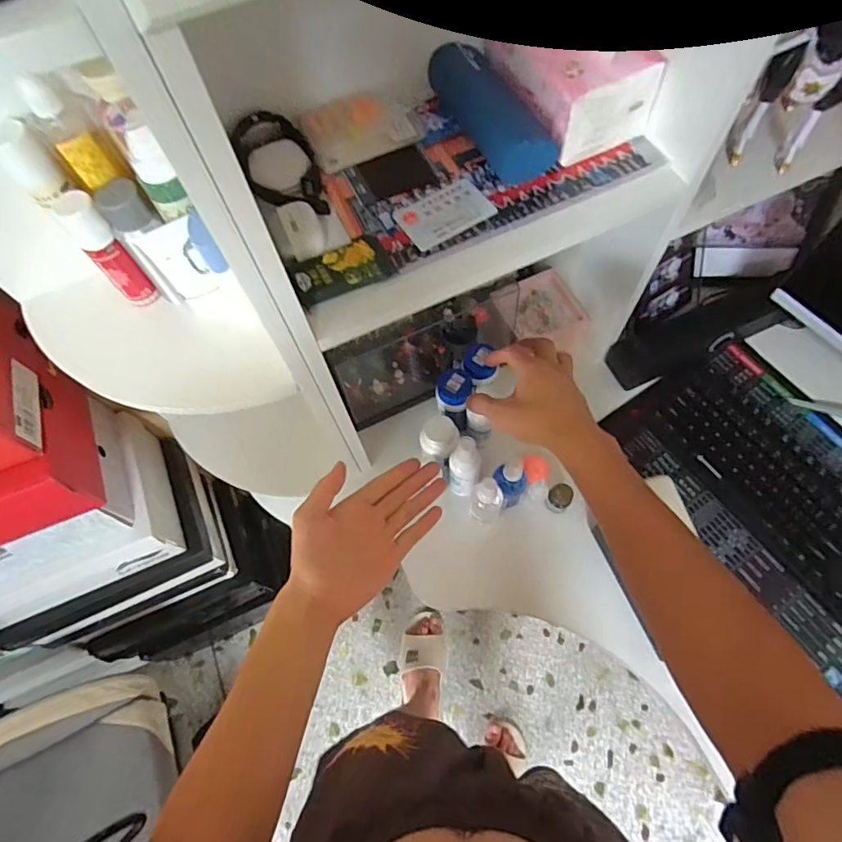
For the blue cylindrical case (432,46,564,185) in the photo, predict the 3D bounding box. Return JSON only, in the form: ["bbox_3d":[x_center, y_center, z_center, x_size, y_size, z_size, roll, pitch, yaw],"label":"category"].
[{"bbox_3d":[0.067,-0.307,0.514,0.056,0.045,0.166,-29,67,-10],"label":"blue cylindrical case"}]

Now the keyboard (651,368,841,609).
[{"bbox_3d":[0.505,0.110,0.662,0.167,0.049,0.448,-32,68,-12],"label":"keyboard"}]

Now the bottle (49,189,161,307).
[{"bbox_3d":[-0.283,-0.151,0.474,0.037,0.116,0.029,41,73,19],"label":"bottle"}]

